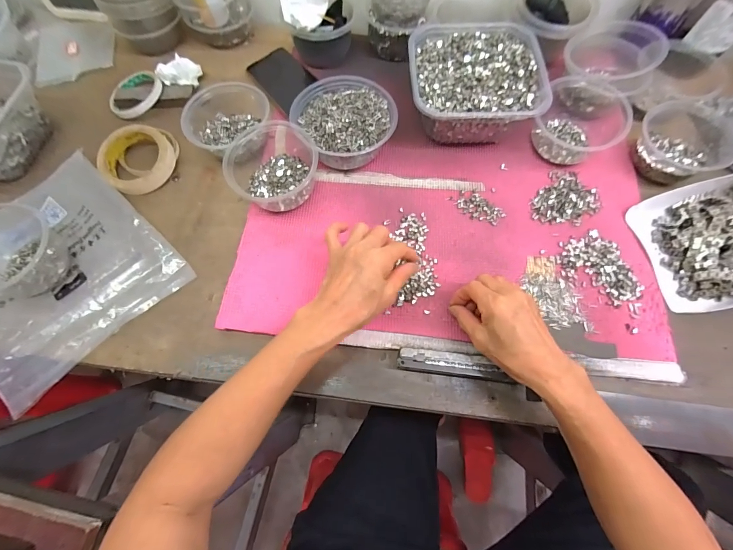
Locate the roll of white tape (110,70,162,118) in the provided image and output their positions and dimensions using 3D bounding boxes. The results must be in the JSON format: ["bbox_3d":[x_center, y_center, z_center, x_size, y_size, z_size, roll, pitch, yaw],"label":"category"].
[{"bbox_3d":[-0.363,-0.285,0.528,0.084,0.022,0.088,0,68,0],"label":"roll of white tape"}]

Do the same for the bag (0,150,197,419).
[{"bbox_3d":[-0.398,-0.015,0.418,0.269,0.029,0.235,42,74,15],"label":"bag"}]

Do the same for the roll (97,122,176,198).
[{"bbox_3d":[-0.327,-0.166,0.480,0.097,0.032,0.096,0,68,0],"label":"roll"}]

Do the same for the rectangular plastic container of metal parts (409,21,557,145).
[{"bbox_3d":[0.147,-0.271,0.481,0.174,0.075,0.181,-2,69,1],"label":"rectangular plastic container of metal parts"}]

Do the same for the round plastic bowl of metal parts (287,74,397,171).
[{"bbox_3d":[-0.029,-0.210,0.466,0.127,0.060,0.140,-37,73,-12],"label":"round plastic bowl of metal parts"}]

